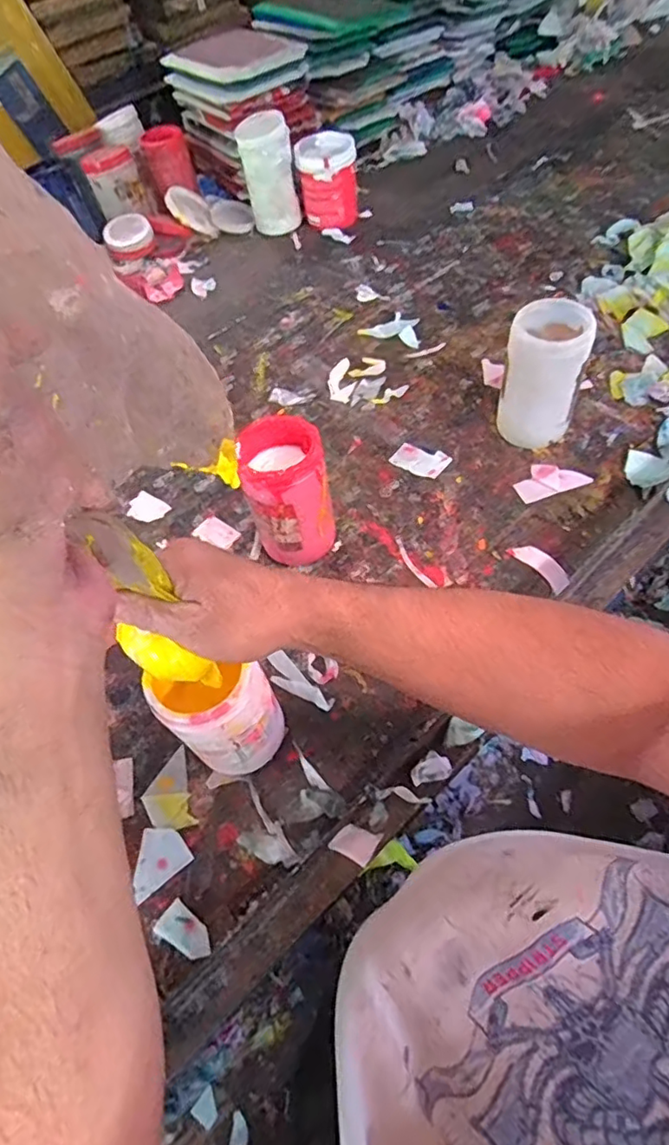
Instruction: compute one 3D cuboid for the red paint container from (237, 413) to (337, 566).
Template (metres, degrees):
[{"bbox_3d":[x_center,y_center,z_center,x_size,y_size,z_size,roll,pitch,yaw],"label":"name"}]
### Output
[{"bbox_3d":[-0.051,-0.086,0.679,0.092,0.175,0.091,-15,57,-2],"label":"red paint container"}]

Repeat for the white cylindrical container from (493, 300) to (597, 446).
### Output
[{"bbox_3d":[0.265,-0.248,0.749,0.099,0.178,0.094,-3,58,5],"label":"white cylindrical container"}]

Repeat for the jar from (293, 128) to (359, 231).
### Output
[{"bbox_3d":[-0.013,-0.768,1.134,0.113,0.119,0.122,-3,57,5],"label":"jar"}]

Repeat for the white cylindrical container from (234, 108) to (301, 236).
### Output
[{"bbox_3d":[-0.124,-0.764,1.113,0.094,0.187,0.088,-3,57,5],"label":"white cylindrical container"}]

